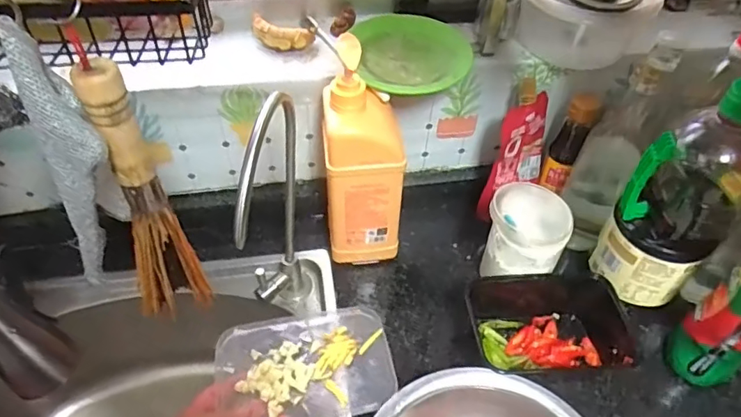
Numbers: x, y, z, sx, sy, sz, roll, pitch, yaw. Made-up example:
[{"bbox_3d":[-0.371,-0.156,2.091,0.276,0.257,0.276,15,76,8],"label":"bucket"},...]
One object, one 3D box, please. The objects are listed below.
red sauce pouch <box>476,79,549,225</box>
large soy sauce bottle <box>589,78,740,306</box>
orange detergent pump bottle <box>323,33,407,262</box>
[{"bbox_3d":[0.185,-0.069,0.656,0.095,0.185,0.040,-34,58,-27],"label":"red sauce pouch"},{"bbox_3d":[0.333,-0.018,0.541,0.127,0.252,0.103,-35,58,-28],"label":"large soy sauce bottle"},{"bbox_3d":[-0.006,-0.042,0.582,0.082,0.283,0.061,-3,49,-4],"label":"orange detergent pump bottle"}]

